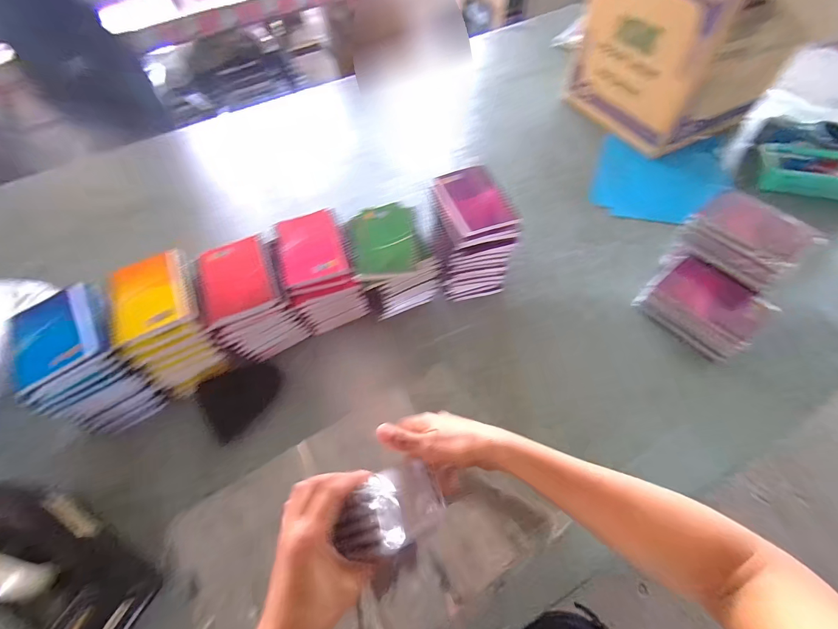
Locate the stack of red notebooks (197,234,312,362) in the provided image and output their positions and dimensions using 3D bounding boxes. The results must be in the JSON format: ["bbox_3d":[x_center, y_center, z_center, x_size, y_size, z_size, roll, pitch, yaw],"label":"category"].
[{"bbox_3d":[-0.249,-0.026,0.537,0.107,0.111,0.146,-28,61,-14],"label":"stack of red notebooks"}]

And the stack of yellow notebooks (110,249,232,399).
[{"bbox_3d":[-0.347,0.010,0.520,0.100,0.118,0.156,-26,60,-14],"label":"stack of yellow notebooks"}]

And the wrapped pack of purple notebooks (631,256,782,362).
[{"bbox_3d":[0.407,-0.013,0.517,0.100,0.062,0.136,-31,61,-16],"label":"wrapped pack of purple notebooks"}]

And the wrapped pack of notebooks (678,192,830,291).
[{"bbox_3d":[0.465,-0.113,0.521,0.099,0.057,0.138,-30,61,-16],"label":"wrapped pack of notebooks"}]

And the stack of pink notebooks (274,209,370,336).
[{"bbox_3d":[-0.149,-0.058,0.561,0.106,0.118,0.161,-18,59,-9],"label":"stack of pink notebooks"}]

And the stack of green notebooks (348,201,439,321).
[{"bbox_3d":[-0.039,-0.081,0.556,0.114,0.113,0.138,-14,58,-7],"label":"stack of green notebooks"}]

